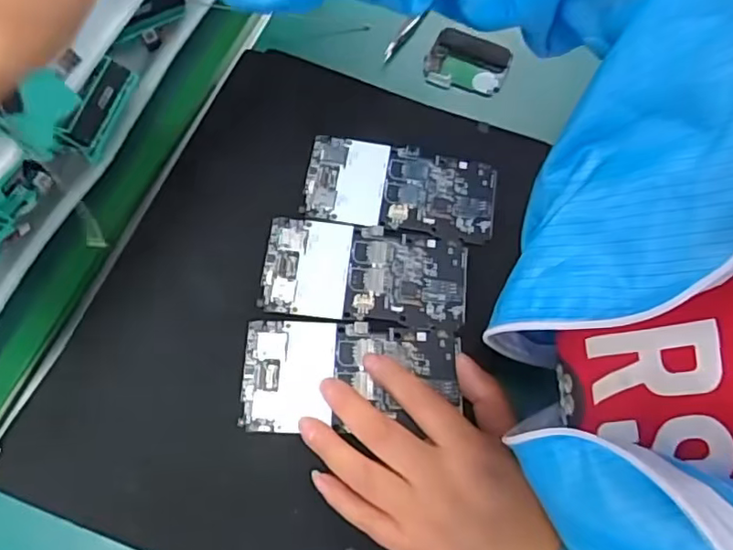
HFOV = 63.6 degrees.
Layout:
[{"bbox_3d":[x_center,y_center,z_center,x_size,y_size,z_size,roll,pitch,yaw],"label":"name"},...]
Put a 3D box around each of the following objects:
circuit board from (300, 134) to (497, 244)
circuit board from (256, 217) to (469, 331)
[{"bbox_3d":[0.024,-0.061,0.413,0.129,0.006,0.066,8,67,2],"label":"circuit board"},{"bbox_3d":[0.000,-0.002,0.385,0.129,0.006,0.067,5,67,0],"label":"circuit board"}]

